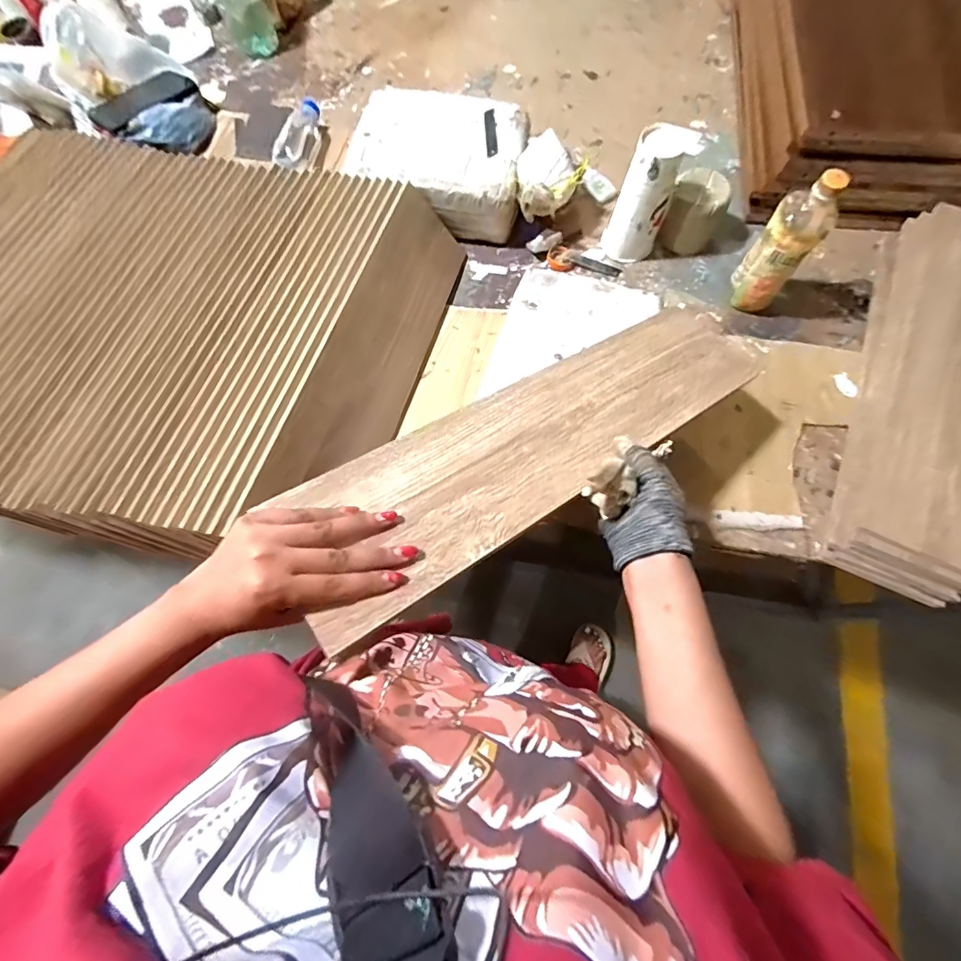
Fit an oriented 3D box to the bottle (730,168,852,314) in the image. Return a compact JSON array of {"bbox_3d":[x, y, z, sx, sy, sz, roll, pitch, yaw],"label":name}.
[{"bbox_3d":[0.411,-0.317,0.619,0.073,0.186,0.062,37,78,11],"label":"bottle"}]

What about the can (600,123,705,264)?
[{"bbox_3d":[0.250,-0.424,0.685,0.079,0.180,0.093,28,76,9],"label":"can"}]

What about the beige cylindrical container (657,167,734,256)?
[{"bbox_3d":[0.335,-0.419,0.718,0.082,0.079,0.079,0,74,1],"label":"beige cylindrical container"}]

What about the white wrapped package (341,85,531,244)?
[{"bbox_3d":[-0.063,-0.508,0.751,0.266,0.104,0.207,11,74,4],"label":"white wrapped package"}]

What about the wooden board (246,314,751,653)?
[{"bbox_3d":[0.080,-0.056,0.460,0.555,0.006,0.138,-30,68,-25],"label":"wooden board"}]

